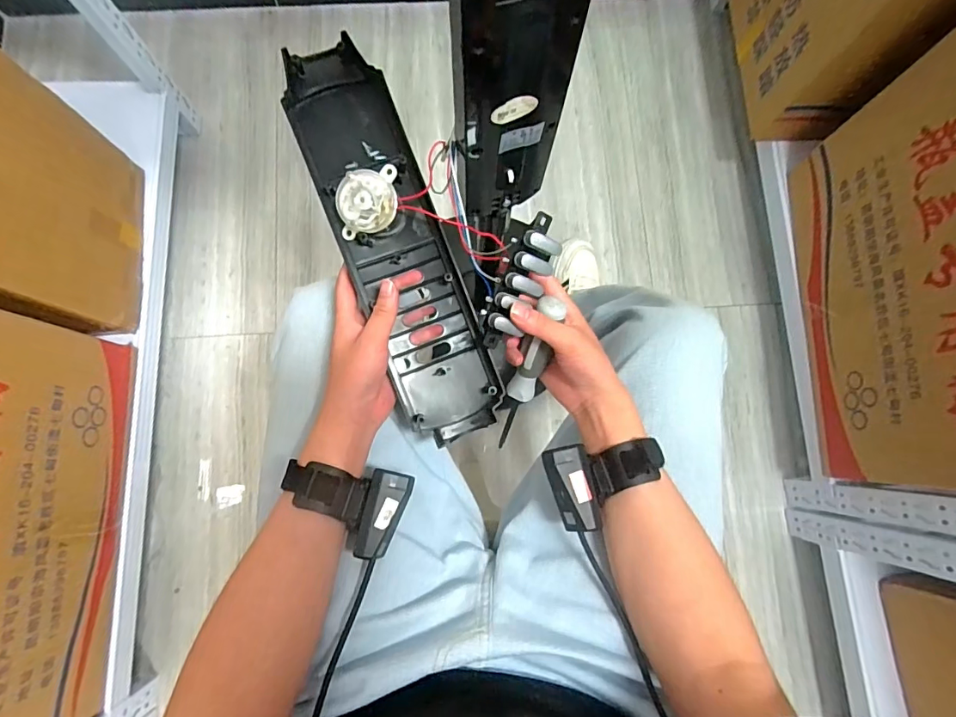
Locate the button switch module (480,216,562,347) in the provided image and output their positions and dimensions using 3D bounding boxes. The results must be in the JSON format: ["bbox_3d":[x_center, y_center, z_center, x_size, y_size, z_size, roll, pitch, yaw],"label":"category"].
[{"bbox_3d":[0.030,-0.062,0.404,0.043,0.028,0.113,25,105,3],"label":"button switch module"}]

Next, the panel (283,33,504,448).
[{"bbox_3d":[-0.073,-0.101,0.438,0.093,0.039,0.357,-22,94,-5],"label":"panel"}]

